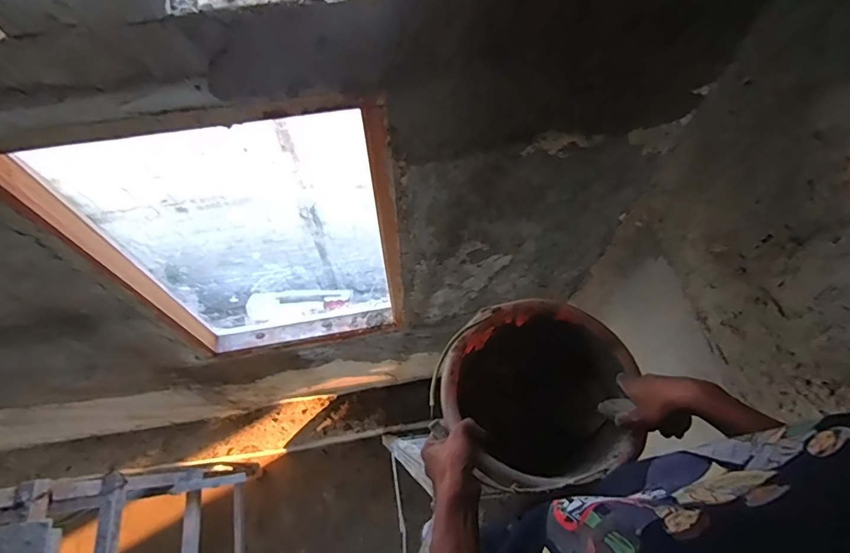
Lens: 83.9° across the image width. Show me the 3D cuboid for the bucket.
[{"bbox_3d":[0.165,0.211,0.788,0.292,0.293,0.265,-15,65,-10],"label":"bucket"}]

